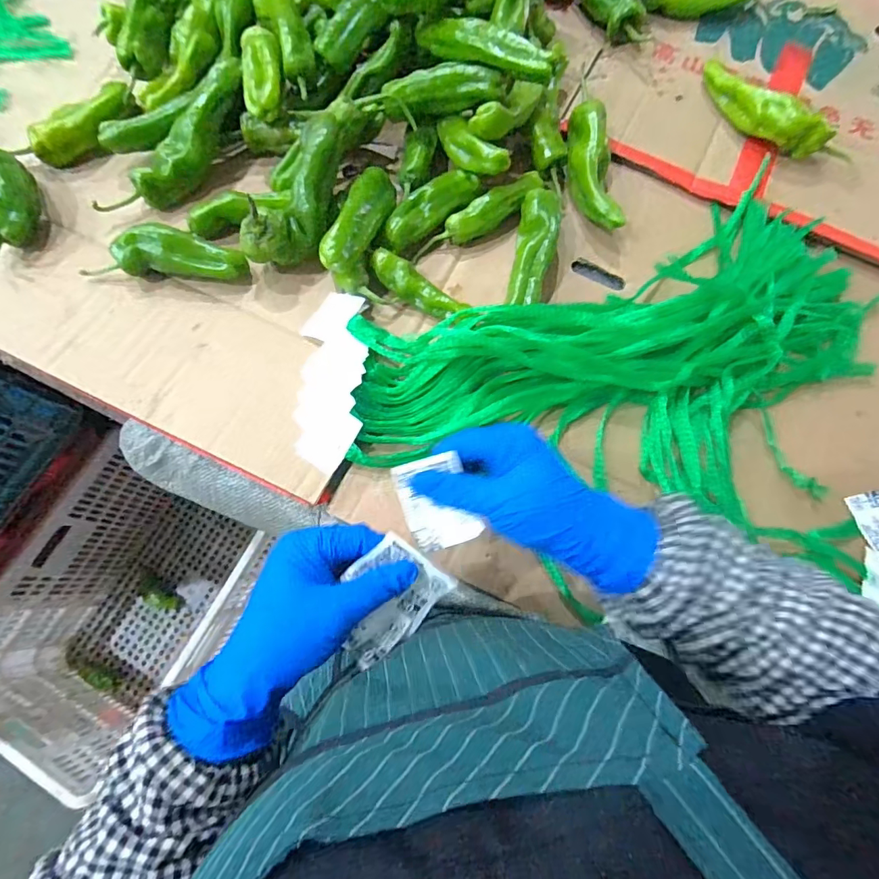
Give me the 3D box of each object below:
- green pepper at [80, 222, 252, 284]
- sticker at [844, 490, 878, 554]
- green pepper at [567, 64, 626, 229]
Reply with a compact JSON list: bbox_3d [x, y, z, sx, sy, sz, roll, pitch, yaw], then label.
[{"bbox_3d":[-0.276,-0.187,0.487,0.160,0.051,0.046,3,77,-1],"label":"green pepper"},{"bbox_3d":[0.426,0.081,0.465,0.035,0.008,0.059,-14,77,-5],"label":"sticker"},{"bbox_3d":[0.171,-0.304,0.537,0.048,0.052,0.159,-1,77,-2],"label":"green pepper"}]

